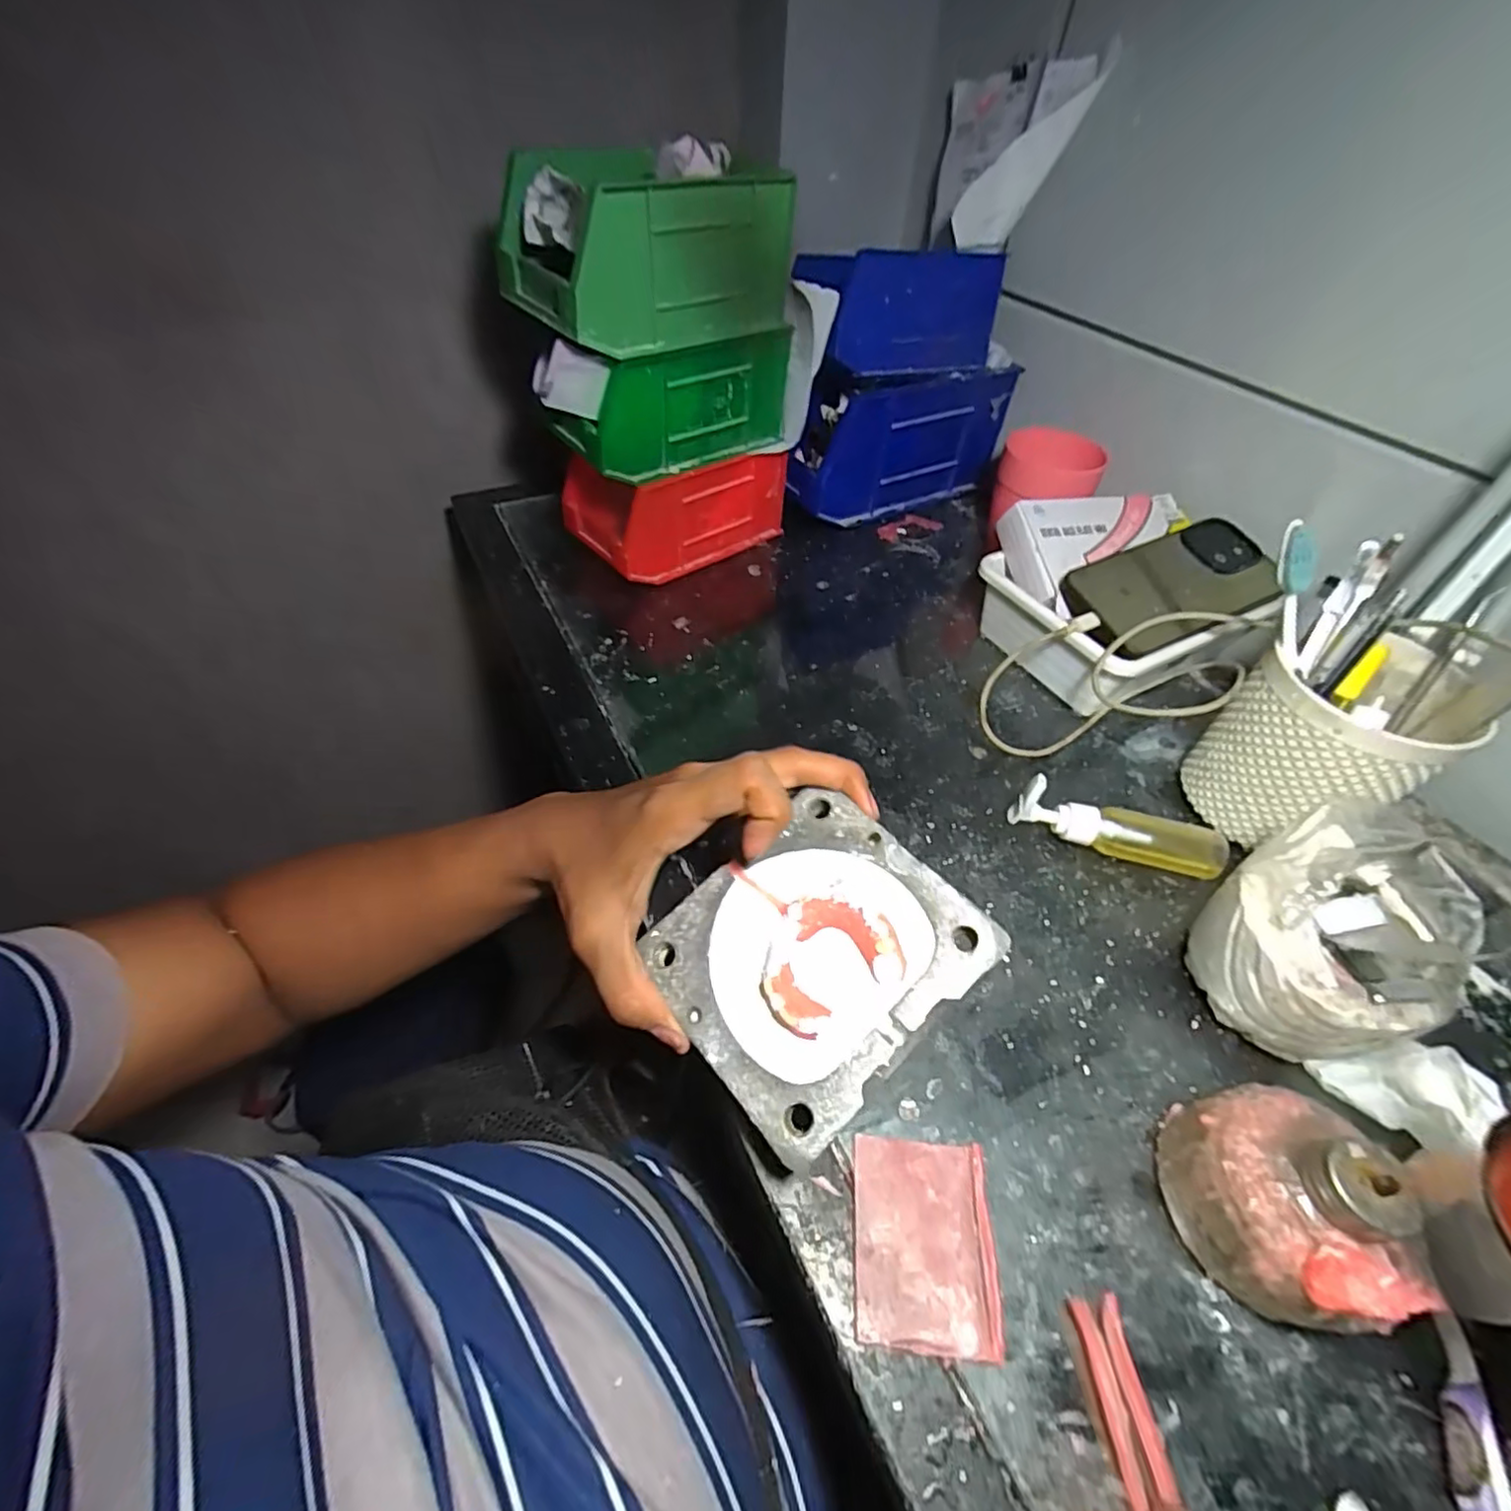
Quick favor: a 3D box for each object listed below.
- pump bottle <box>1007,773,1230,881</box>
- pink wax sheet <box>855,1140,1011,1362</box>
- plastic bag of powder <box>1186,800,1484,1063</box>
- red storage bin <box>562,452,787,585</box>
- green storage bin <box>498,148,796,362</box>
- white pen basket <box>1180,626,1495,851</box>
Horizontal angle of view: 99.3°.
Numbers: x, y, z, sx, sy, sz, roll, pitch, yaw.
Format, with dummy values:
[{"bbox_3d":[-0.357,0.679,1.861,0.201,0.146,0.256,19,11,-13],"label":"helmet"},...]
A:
[{"bbox_3d":[0.213,0.040,0.376,0.117,0.043,0.025,15,51,10],"label":"pump bottle"},{"bbox_3d":[0.067,0.194,0.257,0.054,0.004,0.068,4,50,2],"label":"pink wax sheet"},{"bbox_3d":[0.271,0.089,0.298,0.097,0.103,0.102,-21,53,-18],"label":"plastic bag of powder"},{"bbox_3d":[-0.068,-0.219,0.557,0.173,0.089,0.091,-28,56,-23],"label":"red storage bin"},{"bbox_3d":[-0.069,-0.330,0.421,0.167,0.089,0.102,-35,59,-28],"label":"green storage bin"},{"bbox_3d":[0.317,0.003,0.364,0.092,0.108,0.080,-3,50,-5],"label":"white pen basket"}]

